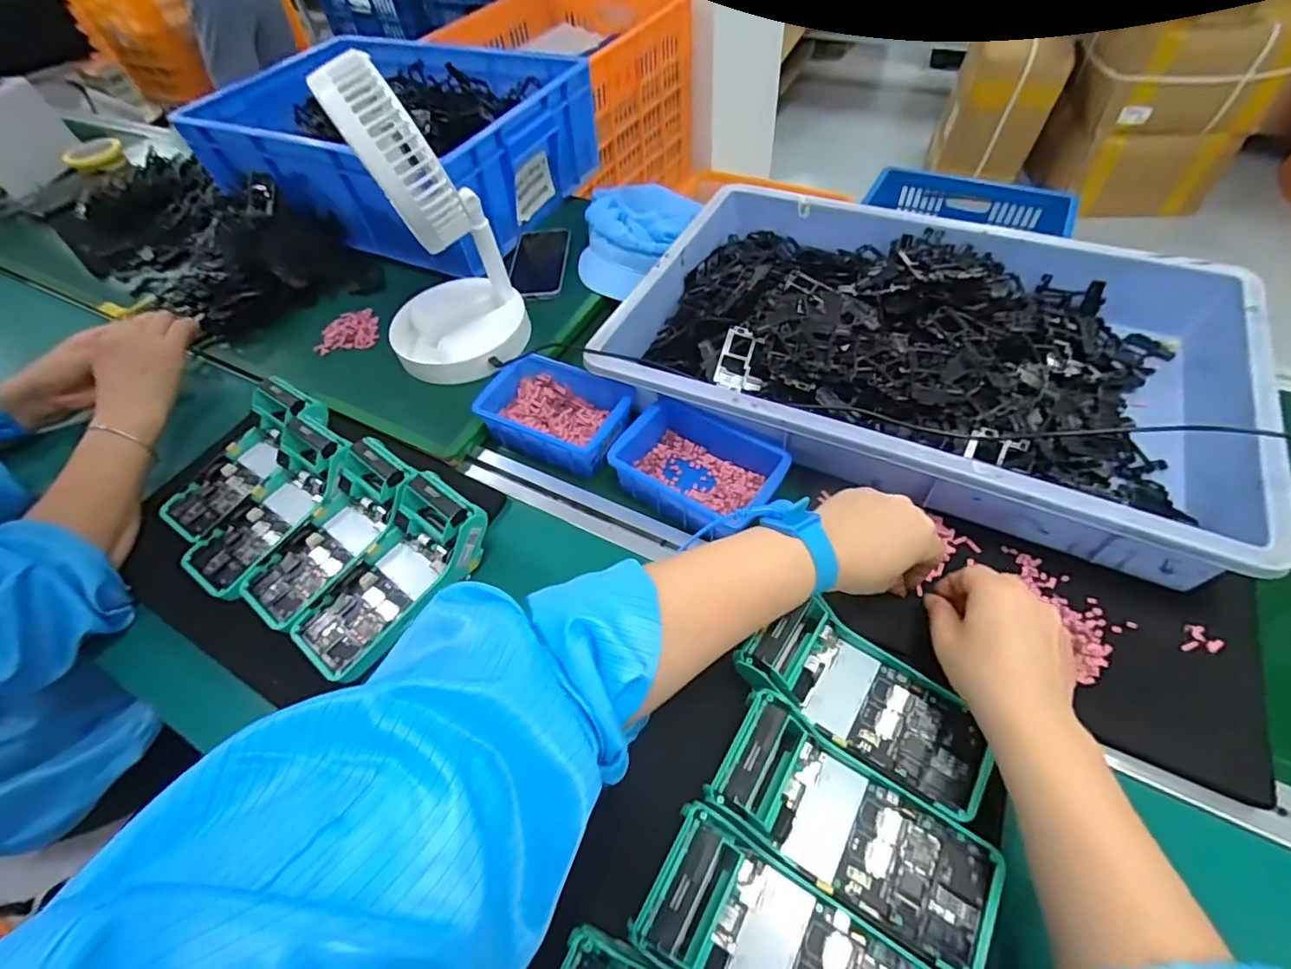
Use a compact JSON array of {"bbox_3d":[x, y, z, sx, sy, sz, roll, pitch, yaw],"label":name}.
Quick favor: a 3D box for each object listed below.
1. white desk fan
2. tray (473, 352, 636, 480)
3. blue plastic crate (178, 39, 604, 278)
[{"bbox_3d":[-0.231,-0.260,0.554,0.153,0.268,0.155,-29,57,-15],"label":"white desk fan"},{"bbox_3d":[-0.090,-0.079,0.586,0.151,0.049,0.110,21,59,19],"label":"tray"},{"bbox_3d":[-0.368,-0.501,0.811,0.500,0.136,0.350,21,59,19],"label":"blue plastic crate"}]

